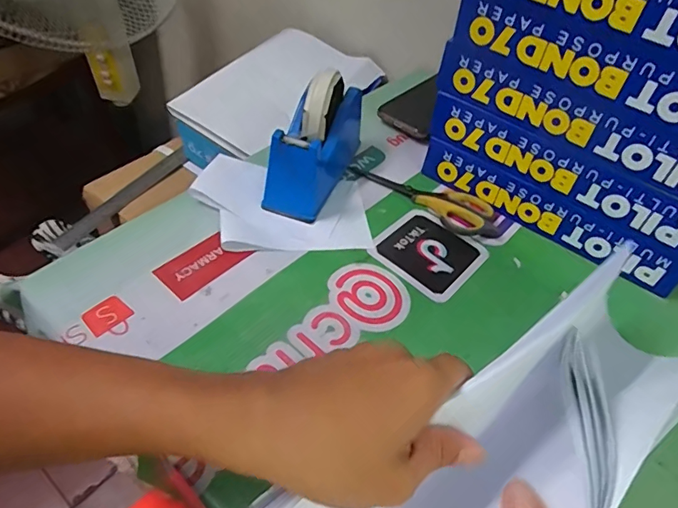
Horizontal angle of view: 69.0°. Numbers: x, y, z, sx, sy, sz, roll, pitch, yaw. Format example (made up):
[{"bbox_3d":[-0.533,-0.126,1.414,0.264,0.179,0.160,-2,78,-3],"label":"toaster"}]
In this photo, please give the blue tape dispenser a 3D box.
[{"bbox_3d":[-0.019,-0.127,0.511,0.052,0.101,0.166,18,49,9],"label":"blue tape dispenser"}]

